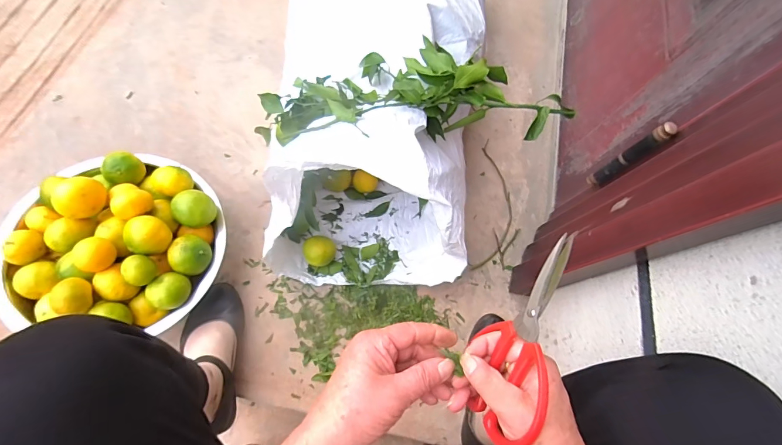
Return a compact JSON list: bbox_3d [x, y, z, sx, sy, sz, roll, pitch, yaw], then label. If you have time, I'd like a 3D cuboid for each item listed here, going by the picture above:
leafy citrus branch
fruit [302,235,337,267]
[{"bbox_3d":[0.008,-0.200,0.584,0.431,0.128,0.170,1,69,16],"label":"leafy citrus branch"},{"bbox_3d":[-0.136,0.056,0.709,0.060,0.049,0.060,-9,71,-8],"label":"fruit"}]

